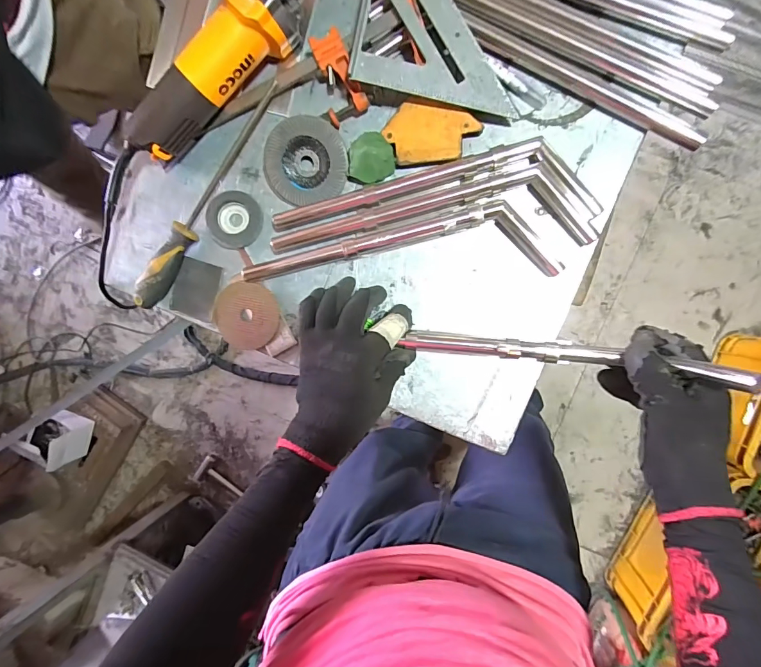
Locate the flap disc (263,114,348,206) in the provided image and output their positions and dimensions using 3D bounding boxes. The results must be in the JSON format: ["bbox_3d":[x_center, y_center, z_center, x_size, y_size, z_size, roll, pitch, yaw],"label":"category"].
[{"bbox_3d":[-0.085,-0.195,0.451,0.095,0.008,0.087,3,119,5],"label":"flap disc"}]

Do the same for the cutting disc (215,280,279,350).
[{"bbox_3d":[-0.163,-0.022,0.486,0.081,0.007,0.078,1,95,8],"label":"cutting disc"}]

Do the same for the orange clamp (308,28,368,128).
[{"bbox_3d":[-0.043,-0.277,0.437,0.047,0.030,0.088,-11,93,9],"label":"orange clamp"}]

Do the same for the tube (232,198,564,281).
[{"bbox_3d":[0.015,-0.094,0.444,0.346,0.016,0.072,-3,93,8],"label":"tube"}]

